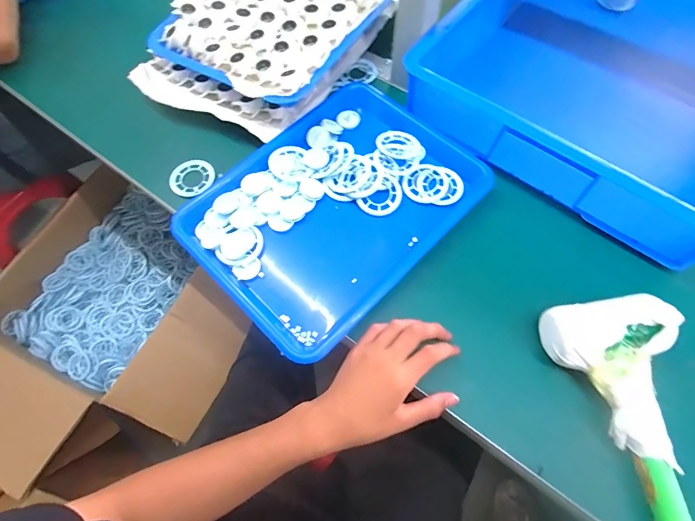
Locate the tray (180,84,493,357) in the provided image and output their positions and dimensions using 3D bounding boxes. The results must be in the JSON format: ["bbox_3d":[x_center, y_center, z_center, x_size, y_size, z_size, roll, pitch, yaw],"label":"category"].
[{"bbox_3d":[-0.012,-0.072,0.481,0.249,0.029,0.338,42,73,17],"label":"tray"}]

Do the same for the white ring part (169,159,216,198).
[{"bbox_3d":[-0.209,-0.111,0.516,0.059,0.010,0.052,-28,68,-11],"label":"white ring part"}]

